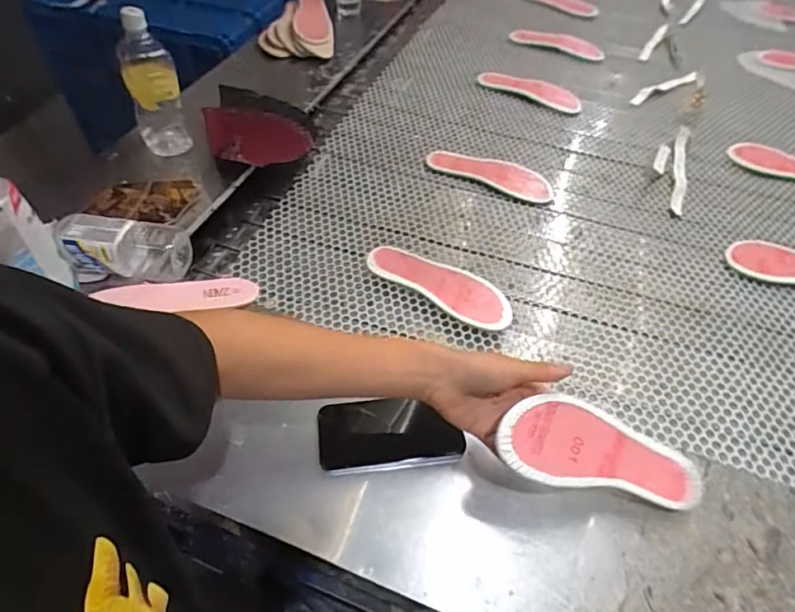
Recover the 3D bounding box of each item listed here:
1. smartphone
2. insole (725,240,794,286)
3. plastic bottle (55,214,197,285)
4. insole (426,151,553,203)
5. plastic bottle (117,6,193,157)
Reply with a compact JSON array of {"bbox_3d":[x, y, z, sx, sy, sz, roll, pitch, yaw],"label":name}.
[{"bbox_3d":[-0.008,0.143,0.560,0.154,0.012,0.074,-2,52,-4],"label":"smartphone"},{"bbox_3d":[0.627,-0.059,0.785,0.215,0.016,0.083,13,52,7],"label":"insole"},{"bbox_3d":[-0.357,-0.075,0.661,0.158,0.062,0.070,7,53,-15],"label":"plastic bottle"},{"bbox_3d":[0.170,-0.245,0.920,0.230,0.011,0.085,19,53,12],"label":"insole"},{"bbox_3d":[-0.383,-0.342,0.788,0.081,0.220,0.081,-21,56,-19],"label":"plastic bottle"}]

